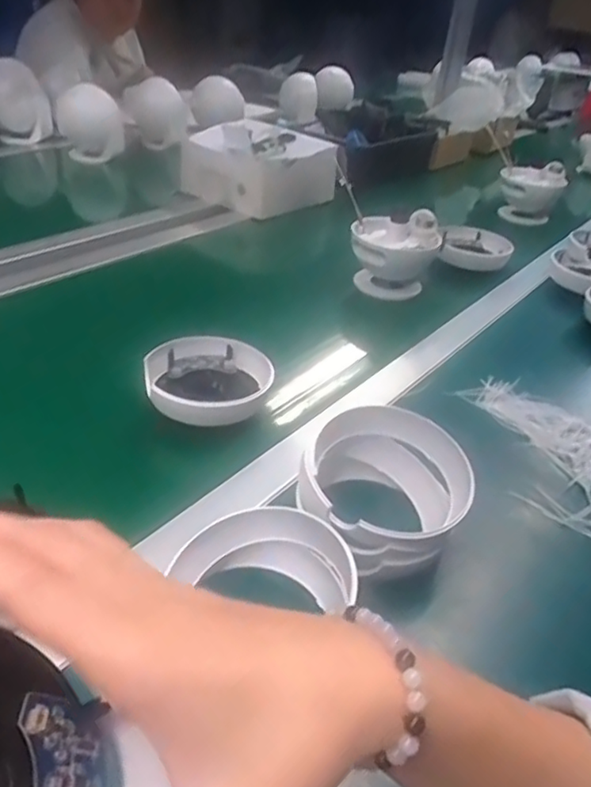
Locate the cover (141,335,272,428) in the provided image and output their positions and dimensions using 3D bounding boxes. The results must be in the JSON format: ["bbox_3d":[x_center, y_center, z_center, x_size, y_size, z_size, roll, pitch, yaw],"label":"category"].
[{"bbox_3d":[-0.081,-0.012,0.590,0.114,0.041,0.105,-3,35,-13],"label":"cover"}]

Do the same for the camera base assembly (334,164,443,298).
[{"bbox_3d":[0.123,-0.185,0.841,0.112,0.103,0.099,22,37,22],"label":"camera base assembly"}]

